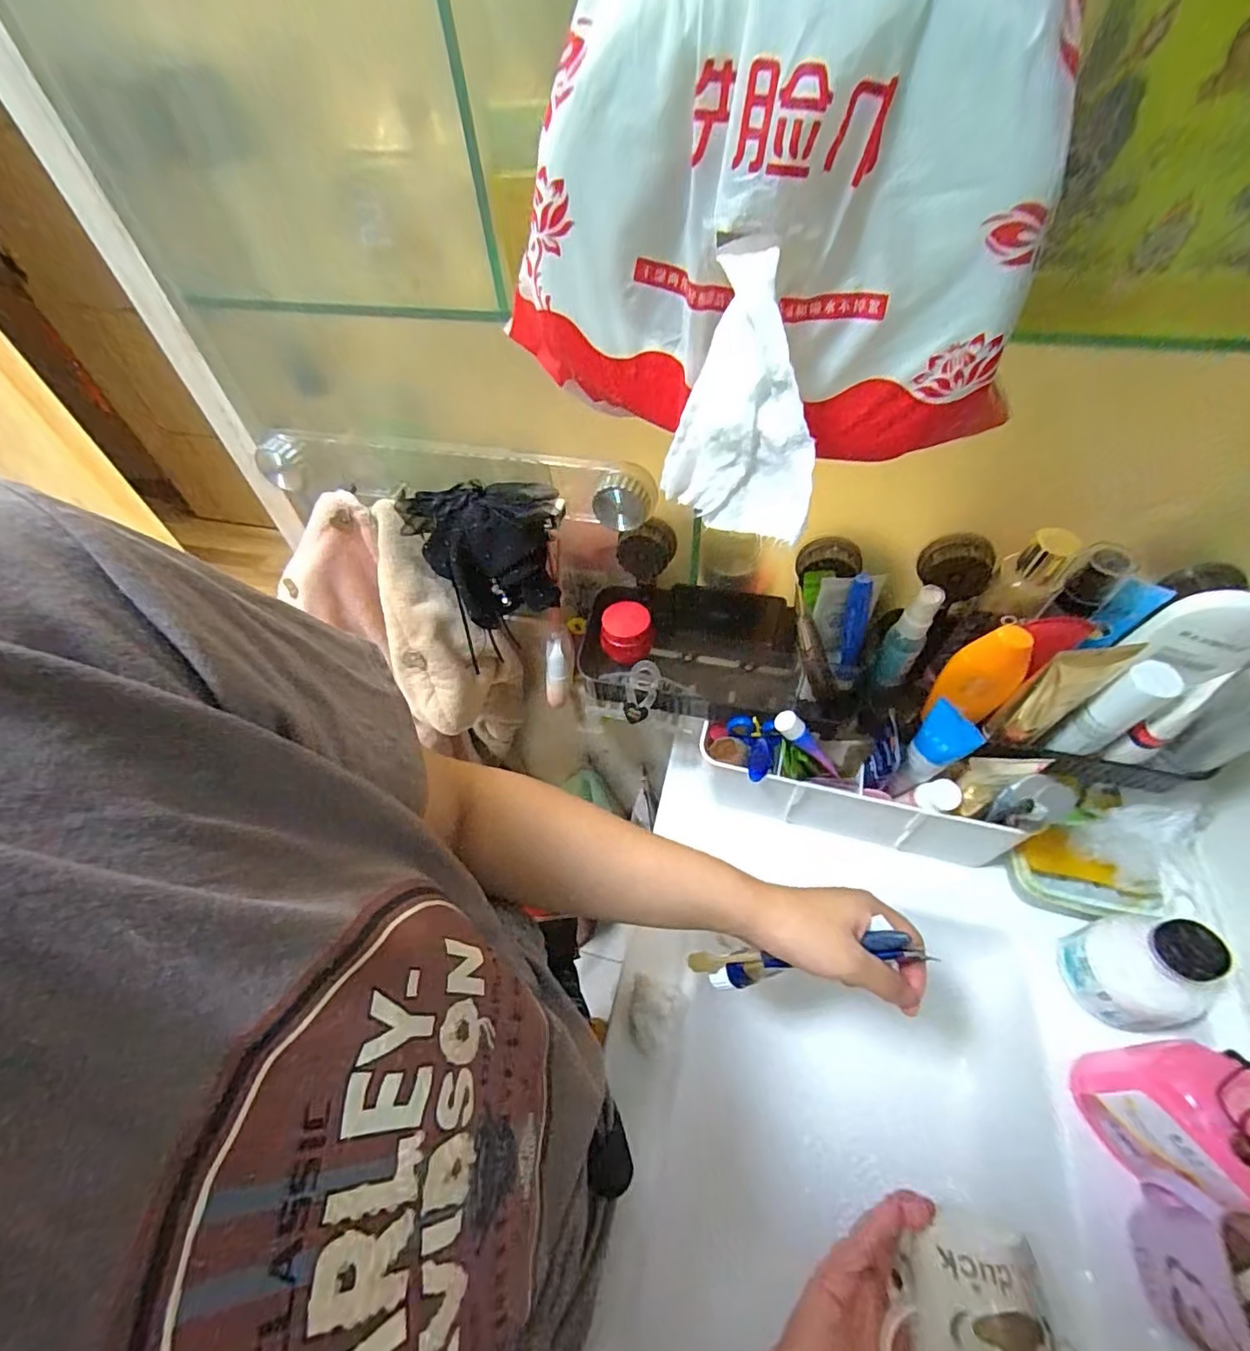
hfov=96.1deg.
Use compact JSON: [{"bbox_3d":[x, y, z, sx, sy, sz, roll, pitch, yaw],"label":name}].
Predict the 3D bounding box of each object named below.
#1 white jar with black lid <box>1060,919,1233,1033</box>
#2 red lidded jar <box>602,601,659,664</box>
[{"bbox_3d":[0.415,0.233,0.447,0.070,0.098,0.080,-17,53,-10],"label":"white jar with black lid"},{"bbox_3d":[0.003,-0.044,0.579,0.054,0.050,0.046,5,52,7],"label":"red lidded jar"}]

